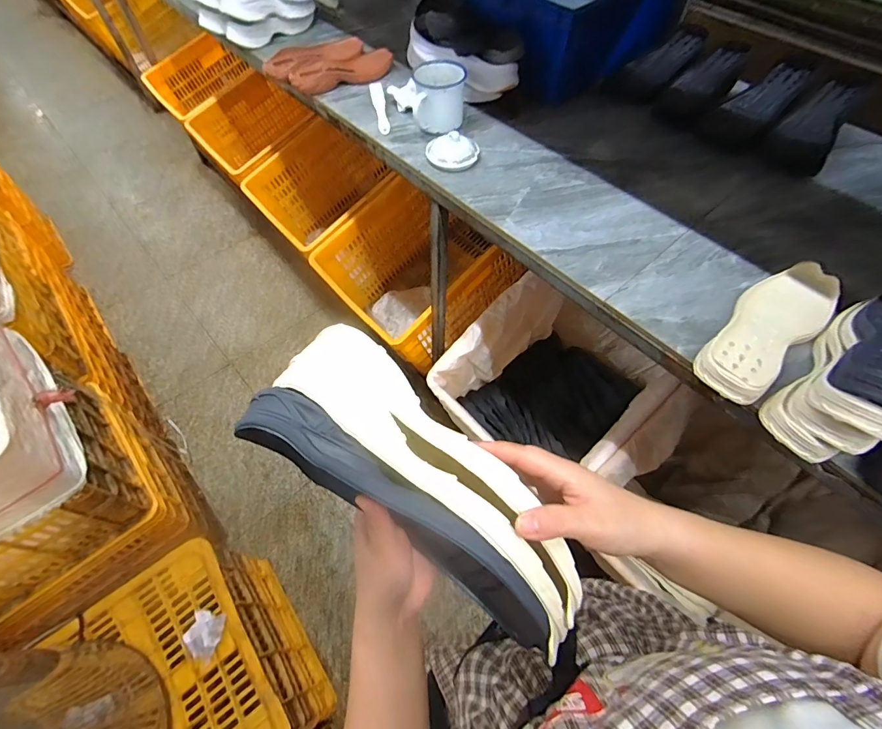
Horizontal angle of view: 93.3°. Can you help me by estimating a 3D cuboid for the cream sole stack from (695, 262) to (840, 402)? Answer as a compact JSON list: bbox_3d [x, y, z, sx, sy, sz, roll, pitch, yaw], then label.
[{"bbox_3d":[0.457,-0.053,0.582,0.283,0.033,0.099,-35,65,-20],"label":"cream sole stack"}]

